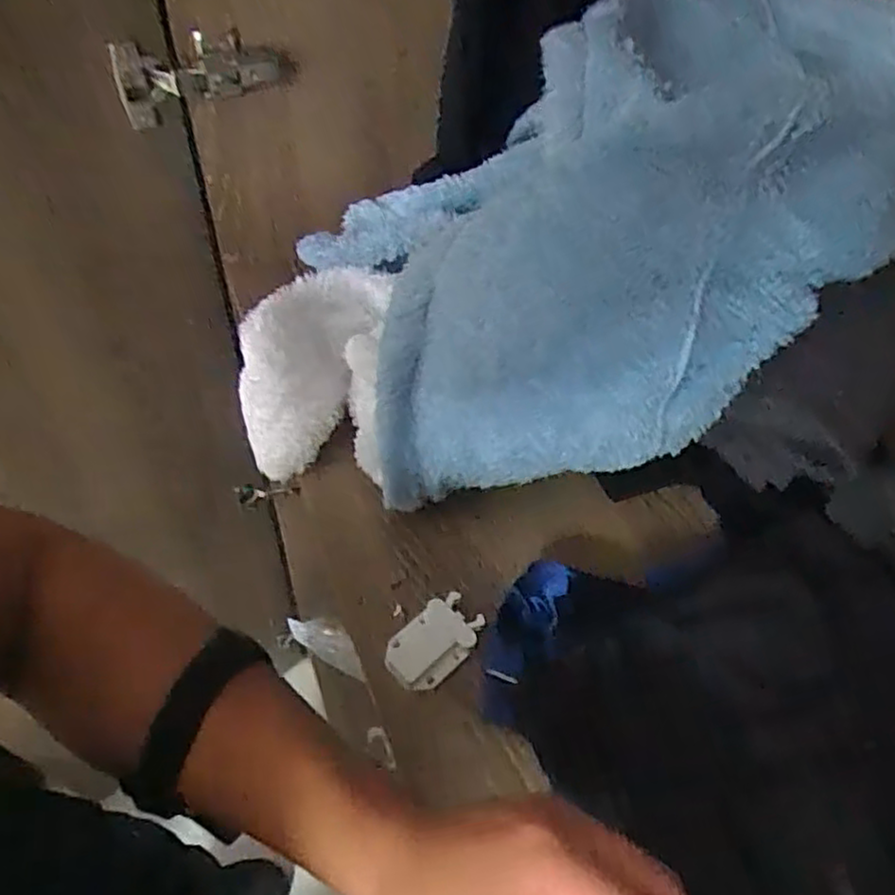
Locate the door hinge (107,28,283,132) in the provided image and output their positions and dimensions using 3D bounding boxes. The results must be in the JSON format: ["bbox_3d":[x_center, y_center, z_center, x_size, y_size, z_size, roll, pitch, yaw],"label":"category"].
[{"bbox_3d":[-0.182,-0.267,0.544,0.118,0.080,0.024,-18,58,-17],"label":"door hinge"}]

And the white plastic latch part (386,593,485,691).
[{"bbox_3d":[-0.009,0.130,0.486,0.042,0.017,0.066,36,59,20],"label":"white plastic latch part"}]

